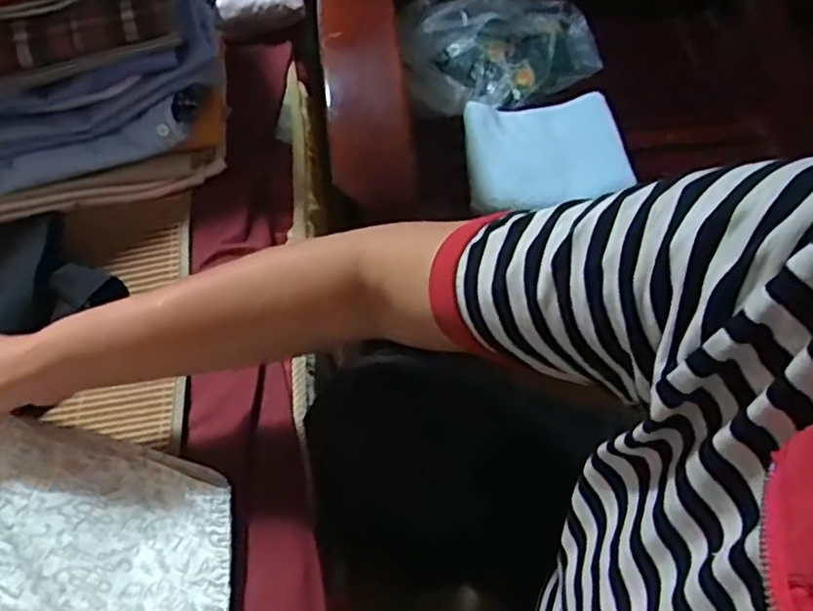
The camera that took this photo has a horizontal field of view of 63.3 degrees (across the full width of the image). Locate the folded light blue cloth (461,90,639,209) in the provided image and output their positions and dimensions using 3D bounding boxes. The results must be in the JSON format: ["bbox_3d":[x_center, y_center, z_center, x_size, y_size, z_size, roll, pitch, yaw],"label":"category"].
[{"bbox_3d":[0.168,-0.190,0.799,0.187,0.039,0.171,-4,58,-1],"label":"folded light blue cloth"}]

